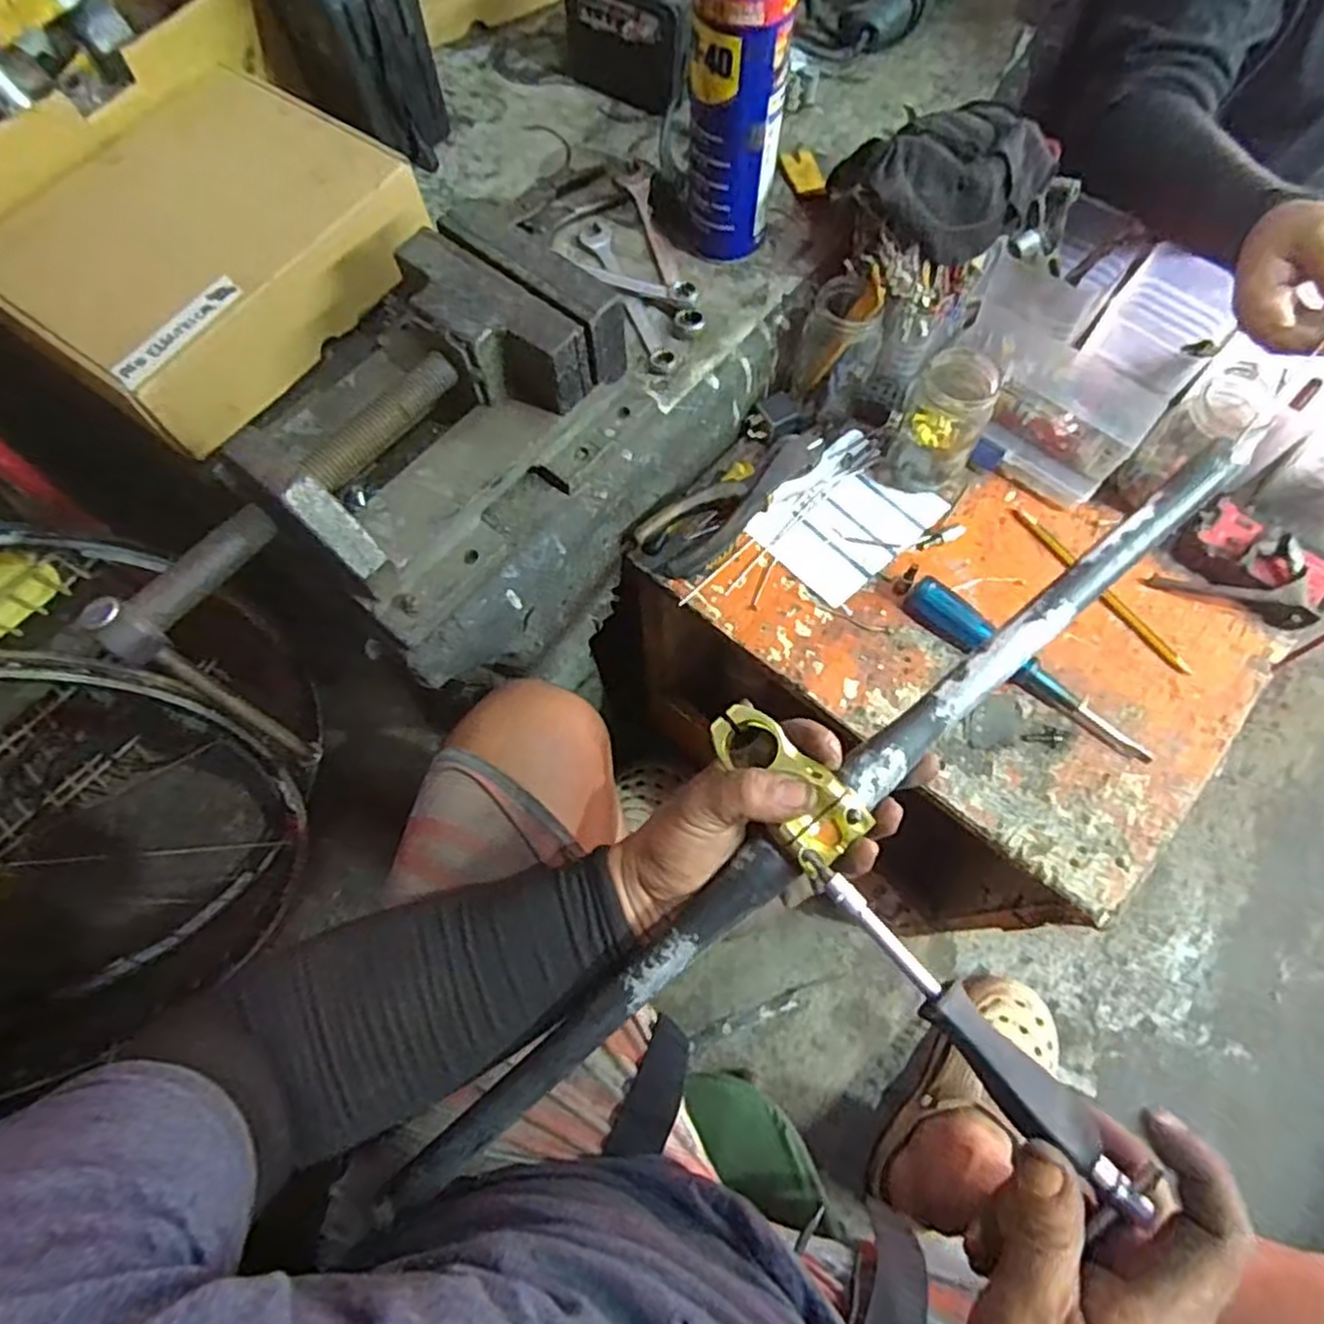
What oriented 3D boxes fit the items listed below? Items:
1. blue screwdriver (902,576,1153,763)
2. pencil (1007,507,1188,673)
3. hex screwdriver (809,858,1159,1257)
[{"bbox_3d":[0.268,0.007,0.554,0.200,0.021,0.025,40,74,14],"label":"blue screwdriver"},{"bbox_3d":[0.343,-0.059,0.589,0.011,0.005,0.177,-34,73,-12],"label":"pencil"},{"bbox_3d":[0.135,0.163,0.342,0.027,0.021,0.188,-39,67,-13],"label":"hex screwdriver"}]

